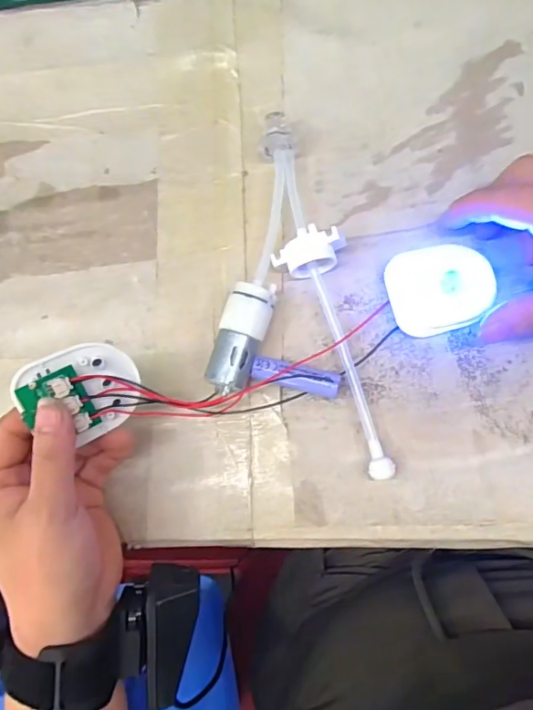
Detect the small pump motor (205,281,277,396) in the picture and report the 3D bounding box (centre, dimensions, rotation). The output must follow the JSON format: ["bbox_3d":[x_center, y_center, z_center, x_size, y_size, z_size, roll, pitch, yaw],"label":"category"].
[{"bbox_3d":[-0.014,-0.009,0.294,0.024,0.028,0.062,18,87,9],"label":"small pump motor"}]

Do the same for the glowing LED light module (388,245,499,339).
[{"bbox_3d":[0.097,-0.037,0.290,0.056,0.006,0.047,-12,83,7],"label":"glowing LED light module"}]

